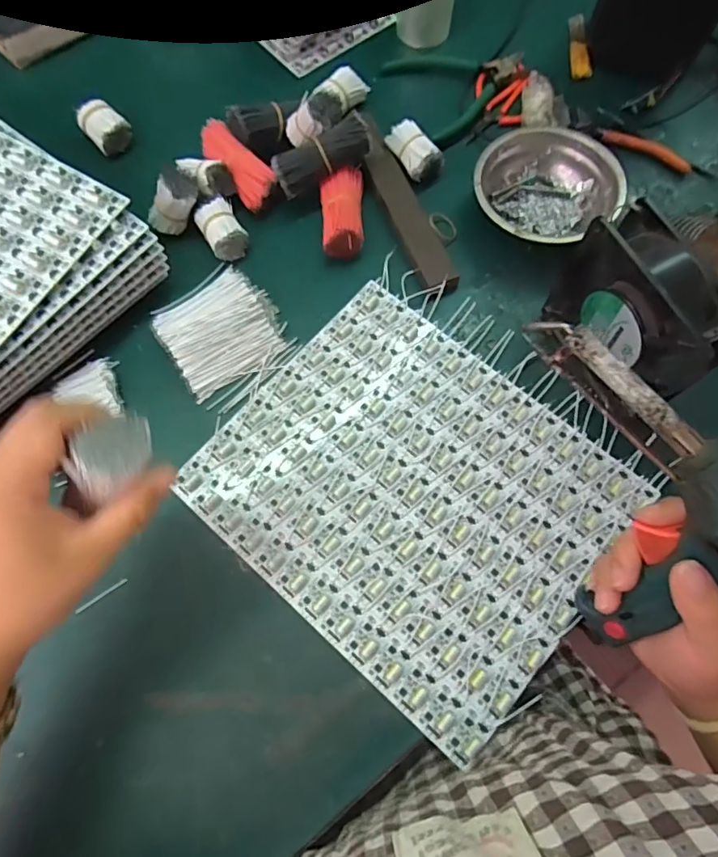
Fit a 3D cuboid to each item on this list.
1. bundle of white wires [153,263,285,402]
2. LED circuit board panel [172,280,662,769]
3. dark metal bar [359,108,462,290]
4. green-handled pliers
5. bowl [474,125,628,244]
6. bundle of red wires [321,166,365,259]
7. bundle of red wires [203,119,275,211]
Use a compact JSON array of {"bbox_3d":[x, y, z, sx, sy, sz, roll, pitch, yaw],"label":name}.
[{"bbox_3d":[-0.117,-0.086,0.428,0.093,0.017,0.091,-33,75,-10],"label":"bundle of white wires"},{"bbox_3d":[0.041,0.044,0.393,0.280,0.008,0.243,39,76,12],"label":"LED circuit board panel"},{"bbox_3d":[0.037,-0.212,0.476,0.032,0.019,0.212,-20,73,-6],"label":"dark metal bar"},{"bbox_3d":[0.107,-0.360,0.531,0.132,0.016,0.119,-28,74,-8],"label":"green-handled pliers"},{"bbox_3d":[0.162,-0.219,0.468,0.127,0.043,0.107,-20,73,-6],"label":"bowl"},{"bbox_3d":[-0.015,-0.195,0.462,0.039,0.035,0.094,-2,72,0],"label":"bundle of red wires"},{"bbox_3d":[-0.113,-0.243,0.476,0.034,0.029,0.090,-39,76,-11],"label":"bundle of red wires"}]

